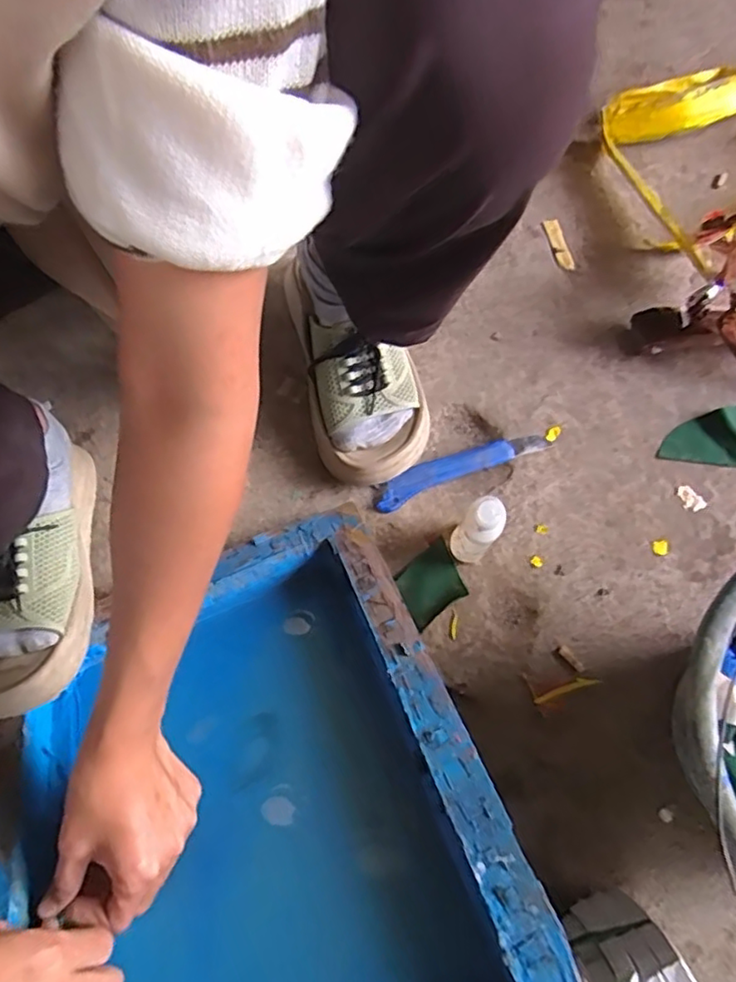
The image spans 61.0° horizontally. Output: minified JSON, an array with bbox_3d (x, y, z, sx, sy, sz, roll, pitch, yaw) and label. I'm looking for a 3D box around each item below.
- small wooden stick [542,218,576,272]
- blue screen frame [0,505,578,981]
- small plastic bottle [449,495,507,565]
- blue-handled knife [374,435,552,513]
[{"bbox_3d":[0.202,-0.260,0.657,0.017,0.008,0.062,-12,70,-4],"label":"small wooden stick"},{"bbox_3d":[-0.085,0.211,0.369,0.312,0.052,0.415,-21,42,-7],"label":"blue screen frame"},{"bbox_3d":[0.086,0.035,0.506,0.033,0.102,0.030,24,72,9],"label":"small plastic bottle"},{"bbox_3d":[0.084,-0.023,0.571,0.168,0.012,0.028,-22,71,-8],"label":"blue-handled knife"}]

